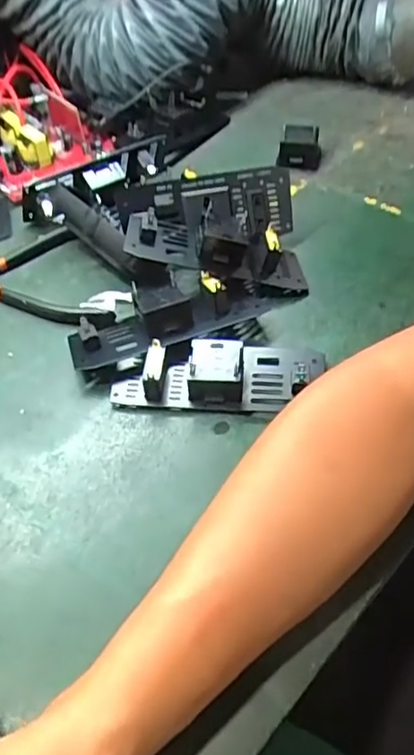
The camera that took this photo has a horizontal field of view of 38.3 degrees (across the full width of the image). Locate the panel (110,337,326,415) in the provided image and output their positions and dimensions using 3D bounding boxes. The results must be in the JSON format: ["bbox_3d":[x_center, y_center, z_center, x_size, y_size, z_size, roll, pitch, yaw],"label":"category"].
[{"bbox_3d":[0.008,-0.005,0.396,0.137,0.030,0.053,1,49,1],"label":"panel"}]

